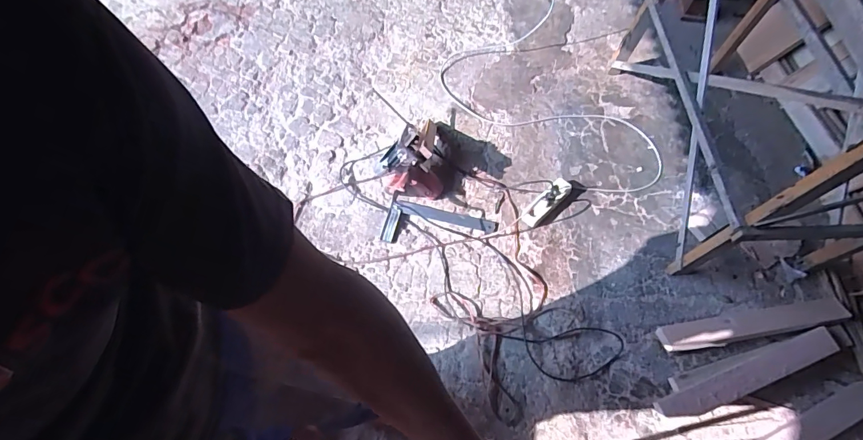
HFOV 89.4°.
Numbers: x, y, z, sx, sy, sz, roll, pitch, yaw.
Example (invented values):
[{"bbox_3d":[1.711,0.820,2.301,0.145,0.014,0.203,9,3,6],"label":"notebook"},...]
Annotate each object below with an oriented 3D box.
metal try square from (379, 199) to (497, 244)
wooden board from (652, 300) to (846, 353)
[{"bbox_3d":[0.025,0.020,1.435,0.361,0.030,0.143,8,66,3],"label":"metal try square"},{"bbox_3d":[0.959,0.311,1.306,0.558,0.043,0.079,-9,66,-5],"label":"wooden board"}]

